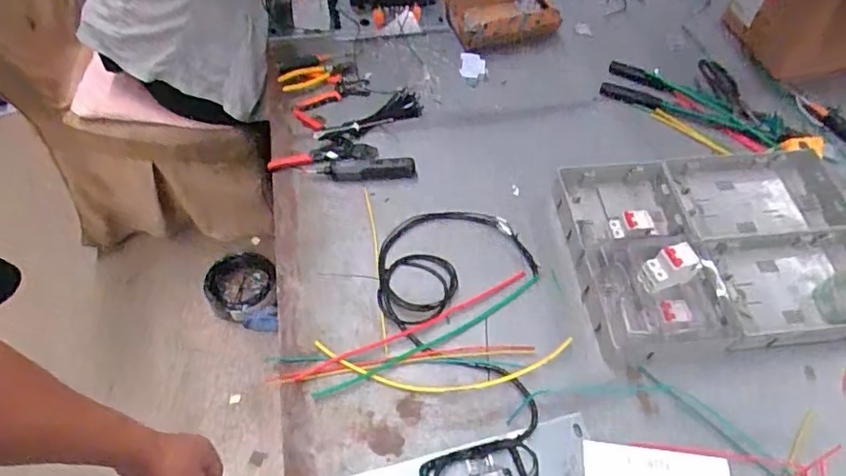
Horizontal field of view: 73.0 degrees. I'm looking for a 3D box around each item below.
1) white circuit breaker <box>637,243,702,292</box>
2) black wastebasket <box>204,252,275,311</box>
[{"bbox_3d":[0.361,0.044,0.830,0.074,0.066,0.043,-16,59,-13],"label":"white circuit breaker"},{"bbox_3d":[-0.497,0.123,1.569,0.188,0.065,0.183,-26,61,-17],"label":"black wastebasket"}]

